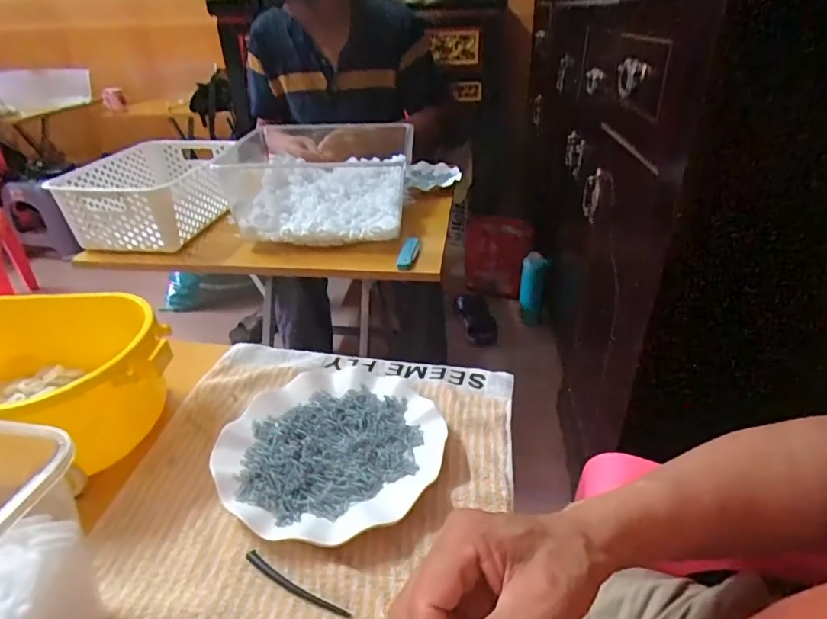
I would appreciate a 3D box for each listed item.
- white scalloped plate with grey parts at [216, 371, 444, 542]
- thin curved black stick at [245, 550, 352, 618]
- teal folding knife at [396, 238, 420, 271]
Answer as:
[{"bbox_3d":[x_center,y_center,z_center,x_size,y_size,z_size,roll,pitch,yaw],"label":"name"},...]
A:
[{"bbox_3d":[-0.067,0.113,0.423,0.172,0.016,0.179,-1,31,1],"label":"white scalloped plate with grey parts"},{"bbox_3d":[-0.081,0.186,0.336,0.088,0.004,0.010,16,35,27],"label":"thin curved black stick"},{"bbox_3d":[-0.007,-0.091,0.777,0.023,0.019,0.078,4,35,10],"label":"teal folding knife"}]

